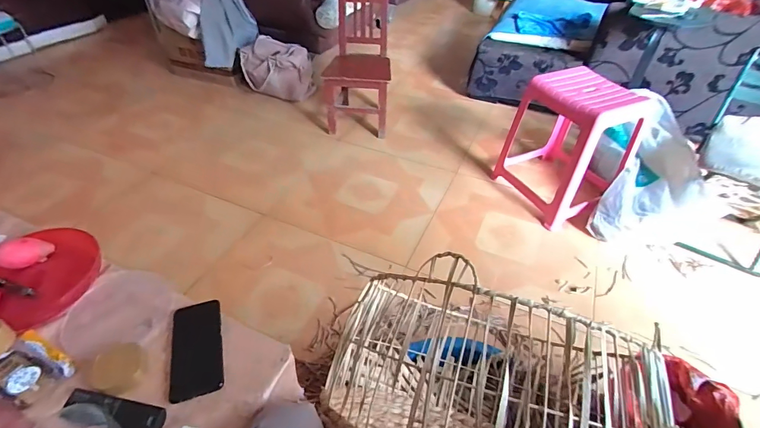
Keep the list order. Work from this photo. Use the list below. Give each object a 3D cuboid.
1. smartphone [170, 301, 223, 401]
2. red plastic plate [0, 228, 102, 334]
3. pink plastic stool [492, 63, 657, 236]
[{"bbox_3d":[-0.296,0.215,0.612,0.078,0.011,0.161,-12,46,-14],"label":"smartphone"},{"bbox_3d":[-0.624,0.109,0.683,0.187,0.048,0.207,26,49,23],"label":"red plastic plate"},{"bbox_3d":[0.747,-0.278,1.495,0.395,0.469,0.413,-21,51,-21],"label":"pink plastic stool"}]

